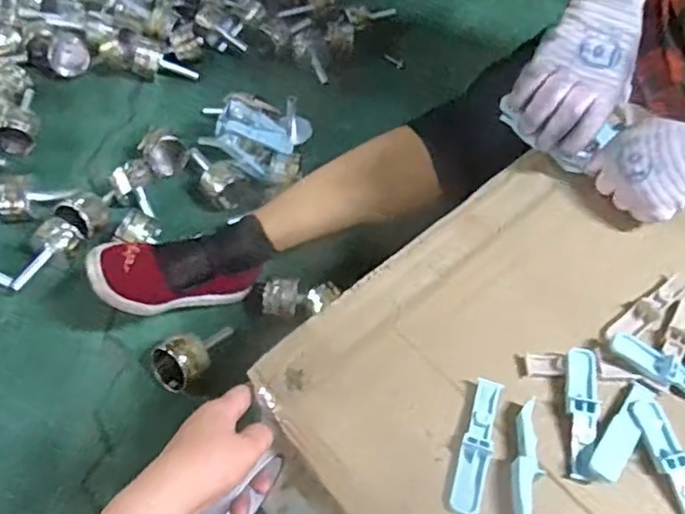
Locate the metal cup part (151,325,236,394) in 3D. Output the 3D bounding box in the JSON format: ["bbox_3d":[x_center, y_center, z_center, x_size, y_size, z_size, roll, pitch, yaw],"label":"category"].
[{"bbox_3d":[-0.171,0.114,0.777,0.106,0.058,0.054,-27,61,-22],"label":"metal cup part"}]

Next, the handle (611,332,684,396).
[{"bbox_3d":[0.253,0.090,0.505,0.099,0.018,0.026,27,57,14],"label":"handle"}]

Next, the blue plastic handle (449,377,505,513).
[{"bbox_3d":[0.096,0.133,0.464,0.021,0.008,0.096,18,55,8],"label":"blue plastic handle"}]

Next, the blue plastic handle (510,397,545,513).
[{"bbox_3d":[0.126,0.145,0.453,0.019,0.018,0.094,10,54,2],"label":"blue plastic handle"}]

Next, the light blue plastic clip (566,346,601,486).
[{"bbox_3d":[0.177,0.115,0.485,0.022,0.012,0.100,11,54,3],"label":"light blue plastic clip"}]

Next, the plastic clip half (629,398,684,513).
[{"bbox_3d":[0.234,0.149,0.465,0.026,0.013,0.098,-11,56,-13],"label":"plastic clip half"}]

